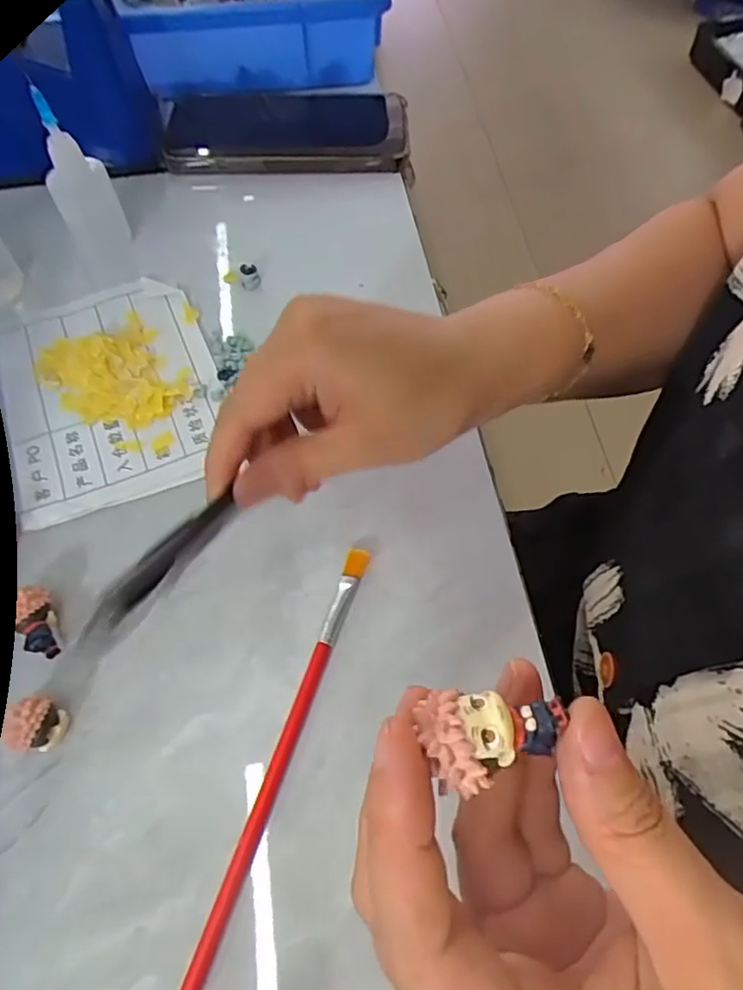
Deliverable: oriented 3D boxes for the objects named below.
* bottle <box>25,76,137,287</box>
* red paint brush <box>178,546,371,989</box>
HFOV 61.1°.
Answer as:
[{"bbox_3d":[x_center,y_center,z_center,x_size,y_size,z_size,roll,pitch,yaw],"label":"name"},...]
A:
[{"bbox_3d":[-0.161,-0.172,0.349,0.032,0.085,0.029,-27,64,-13],"label":"bottle"},{"bbox_3d":[-0.046,0.129,0.227,0.008,0.007,0.248,17,64,10],"label":"red paint brush"}]

